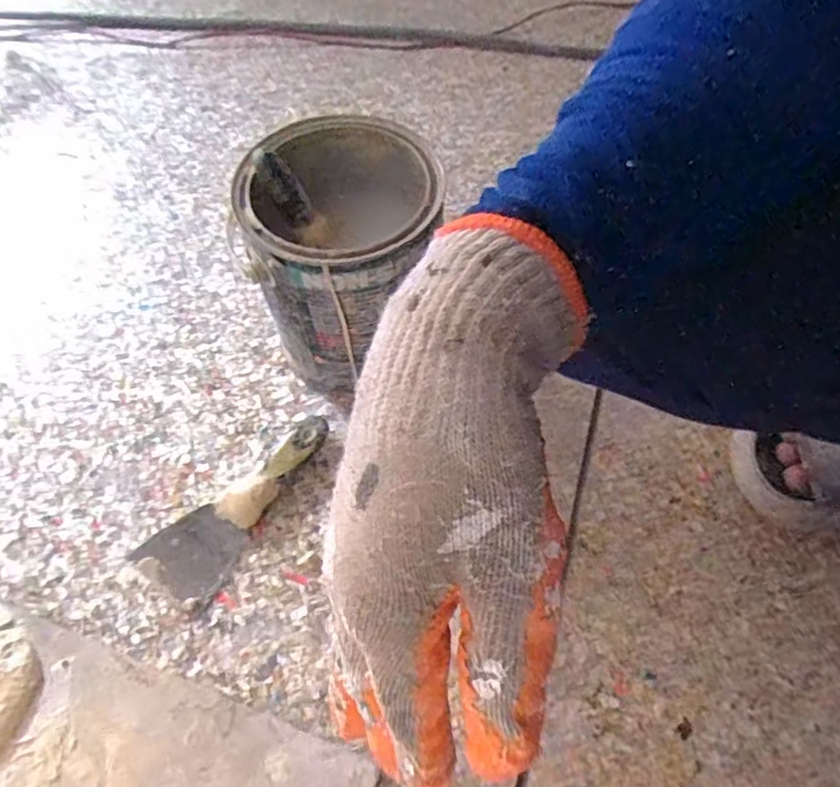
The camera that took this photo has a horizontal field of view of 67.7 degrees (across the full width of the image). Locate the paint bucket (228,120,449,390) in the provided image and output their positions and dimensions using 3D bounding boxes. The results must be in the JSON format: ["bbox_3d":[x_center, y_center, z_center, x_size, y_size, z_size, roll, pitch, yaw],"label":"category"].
[{"bbox_3d":[-0.061,-0.111,0.559,0.156,0.191,0.154,-5,58,-2],"label":"paint bucket"}]

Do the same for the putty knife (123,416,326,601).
[{"bbox_3d":[-0.155,0.088,0.539,0.059,0.032,0.183,30,63,18],"label":"putty knife"}]

